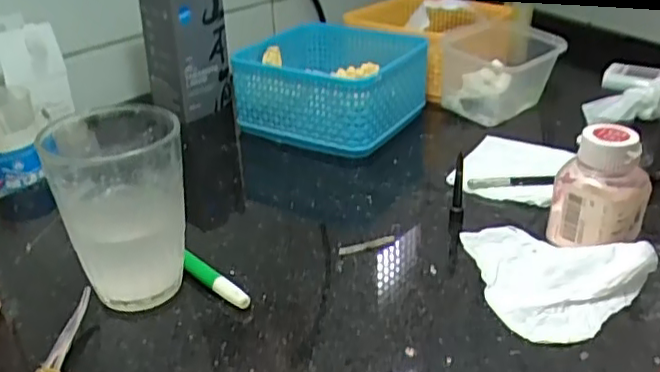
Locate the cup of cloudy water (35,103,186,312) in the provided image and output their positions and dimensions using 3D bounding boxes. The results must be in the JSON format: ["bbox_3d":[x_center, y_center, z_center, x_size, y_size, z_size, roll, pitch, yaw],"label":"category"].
[{"bbox_3d":[-0.106,0.013,0.327,0.061,0.095,0.069,-10,30,-16],"label":"cup of cloudy water"}]

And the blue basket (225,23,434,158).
[{"bbox_3d":[0.000,-0.089,0.555,0.159,0.076,0.154,15,32,26],"label":"blue basket"}]

